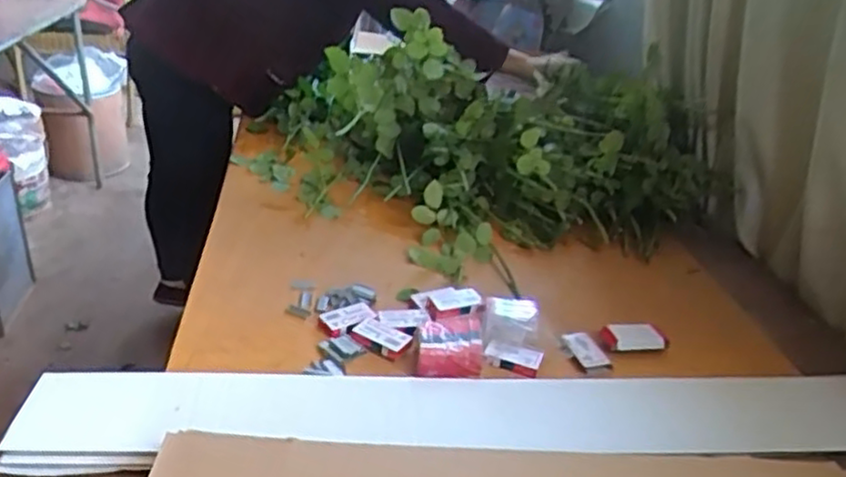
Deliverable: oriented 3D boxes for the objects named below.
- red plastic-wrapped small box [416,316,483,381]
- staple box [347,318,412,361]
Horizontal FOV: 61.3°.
[{"bbox_3d":[0.034,0.136,0.893,0.080,0.034,0.097,5,29,-1],"label":"red plastic-wrapped small box"},{"bbox_3d":[-0.055,0.124,0.902,0.070,0.012,0.045,18,31,21],"label":"staple box"}]

